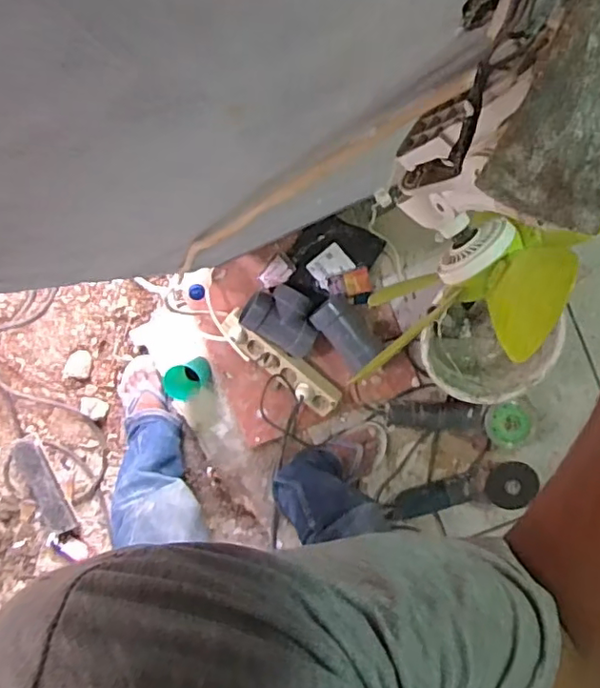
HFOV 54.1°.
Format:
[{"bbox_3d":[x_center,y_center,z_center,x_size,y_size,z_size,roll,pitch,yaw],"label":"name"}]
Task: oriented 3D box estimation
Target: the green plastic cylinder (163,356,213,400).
[{"bbox_3d":[-0.236,0.070,1.239,0.099,0.086,0.075,-41,94,7],"label":"green plastic cylinder"}]

